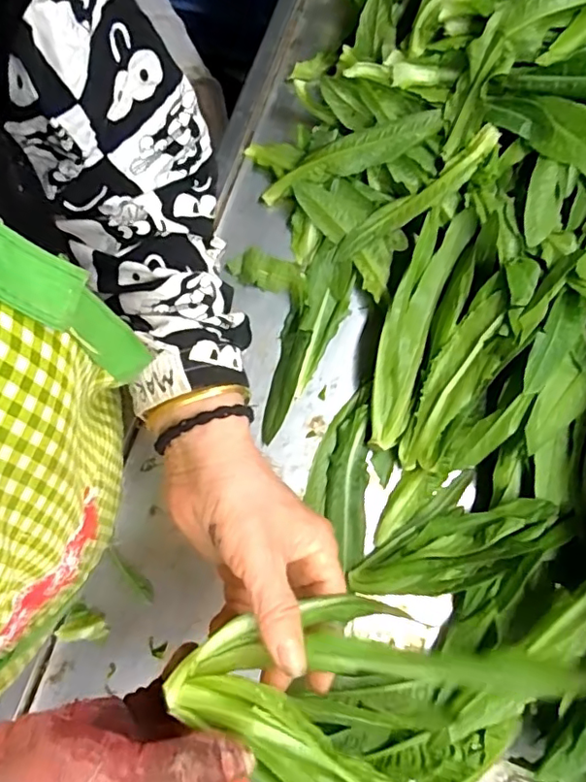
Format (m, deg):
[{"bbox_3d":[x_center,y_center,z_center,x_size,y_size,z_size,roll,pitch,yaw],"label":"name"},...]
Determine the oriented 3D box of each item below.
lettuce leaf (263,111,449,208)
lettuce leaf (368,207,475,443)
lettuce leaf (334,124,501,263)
[{"bbox_3d":[0.048,-0.203,0.490,0.160,0.018,0.029,-18,78,12],"label":"lettuce leaf"},{"bbox_3d":[0.099,-0.056,0.469,0.043,0.031,0.206,20,78,3],"label":"lettuce leaf"},{"bbox_3d":[0.104,-0.163,0.480,0.161,0.013,0.025,-34,80,13],"label":"lettuce leaf"}]

